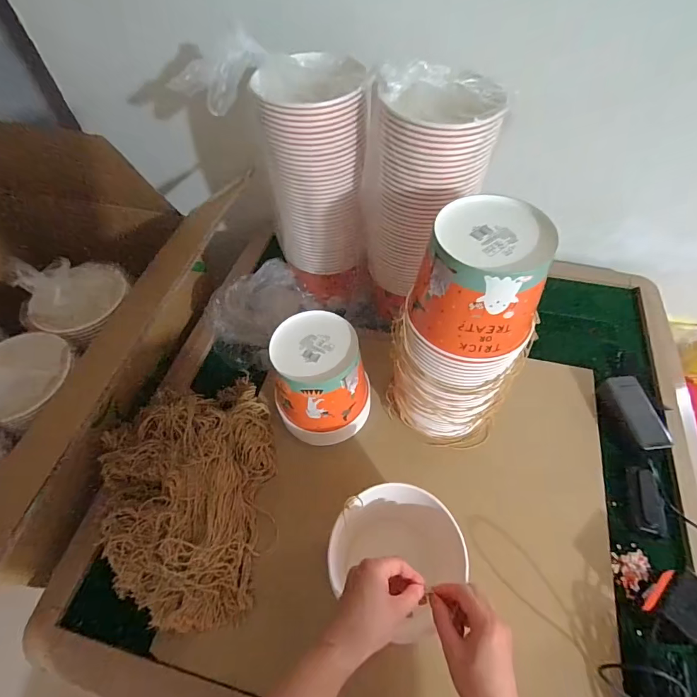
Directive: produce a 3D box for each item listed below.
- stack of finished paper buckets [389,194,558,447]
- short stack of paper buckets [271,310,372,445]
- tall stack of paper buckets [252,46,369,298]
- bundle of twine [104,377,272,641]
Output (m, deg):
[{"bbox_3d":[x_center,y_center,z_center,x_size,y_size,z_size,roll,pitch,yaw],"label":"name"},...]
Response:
[{"bbox_3d":[0.161,-0.005,0.573,0.149,0.362,0.145,-33,60,-20],"label":"stack of finished paper buckets"},{"bbox_3d":[-0.041,0.052,0.657,0.148,0.181,0.138,-4,55,-1],"label":"short stack of paper buckets"},{"bbox_3d":[-0.048,-0.258,0.692,0.149,0.367,0.149,-3,55,0],"label":"tall stack of paper buckets"},{"bbox_3d":[-0.244,0.218,0.620,0.263,0.063,0.357,-12,55,-7],"label":"bundle of twine"}]

